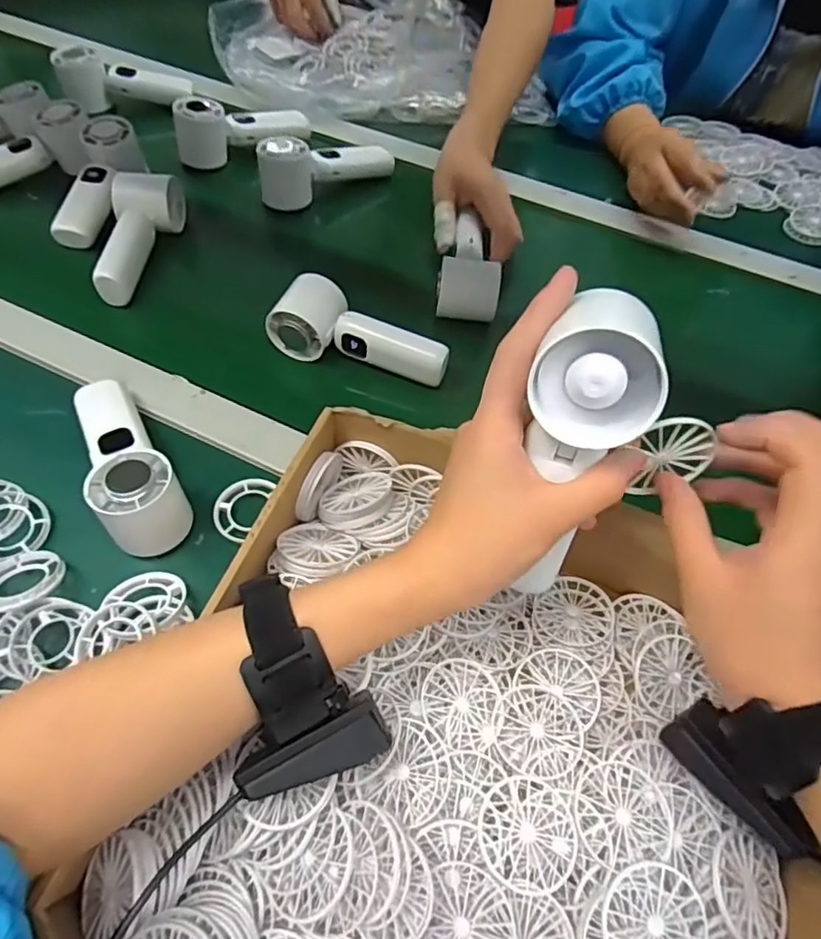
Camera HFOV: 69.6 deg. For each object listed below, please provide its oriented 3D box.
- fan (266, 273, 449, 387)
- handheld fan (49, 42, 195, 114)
[{"bbox_3d":[-0.042,-0.119,0.516,0.151,0.049,0.053,15,59,6],"label":"fan"},{"bbox_3d":[-0.362,-0.486,0.744,0.161,0.056,0.051,-4,58,-22],"label":"handheld fan"}]

